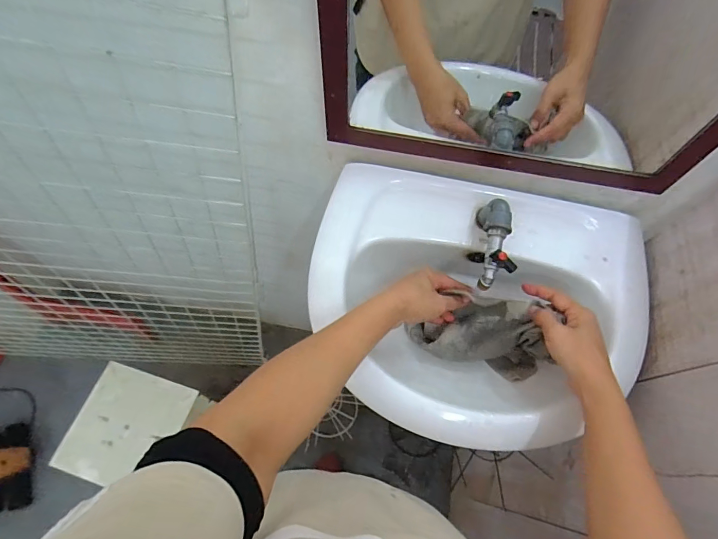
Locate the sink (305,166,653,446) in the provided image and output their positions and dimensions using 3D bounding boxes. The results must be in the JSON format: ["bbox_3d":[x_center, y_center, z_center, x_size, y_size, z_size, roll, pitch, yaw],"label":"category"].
[{"bbox_3d":[0.147,0.046,0.512,0.430,0.145,0.320,13,65,4],"label":"sink"}]

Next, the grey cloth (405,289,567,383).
[{"bbox_3d":[0.166,0.083,0.533,0.176,0.090,0.084,17,65,6],"label":"grey cloth"}]

